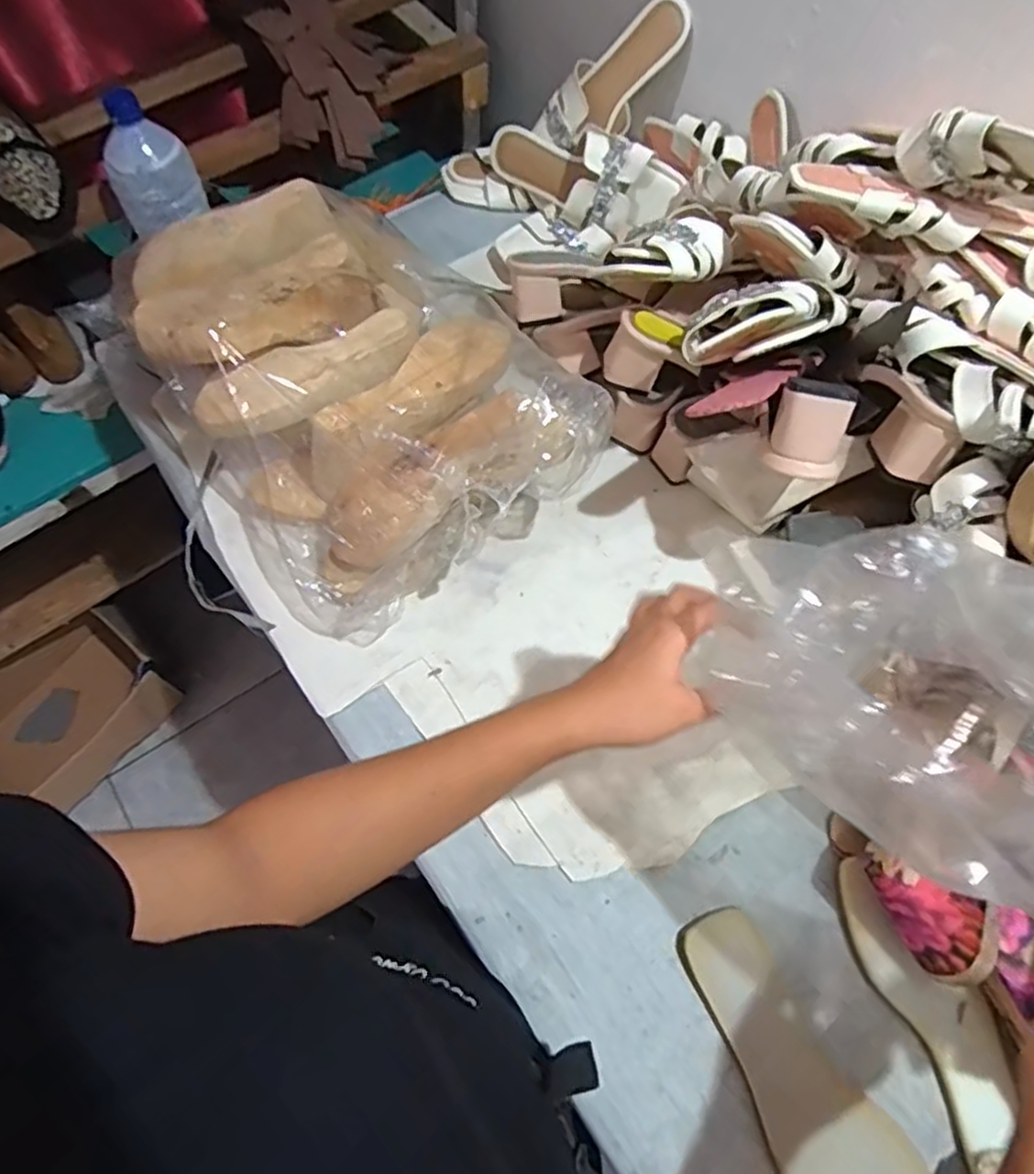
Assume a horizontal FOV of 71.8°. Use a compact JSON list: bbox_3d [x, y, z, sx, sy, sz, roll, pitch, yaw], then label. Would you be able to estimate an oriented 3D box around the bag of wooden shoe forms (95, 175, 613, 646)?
[{"bbox_3d":[-0.166,-0.204,0.664,0.326,0.153,0.449,-31,68,-14],"label":"bag of wooden shoe forms"}]

